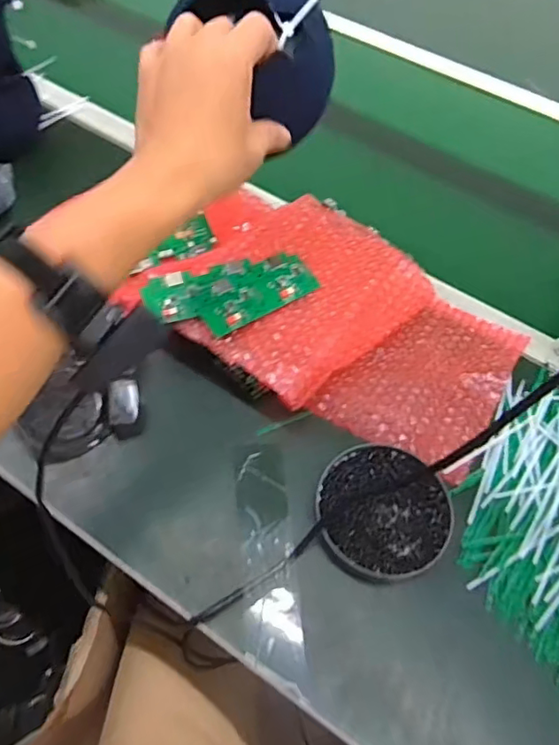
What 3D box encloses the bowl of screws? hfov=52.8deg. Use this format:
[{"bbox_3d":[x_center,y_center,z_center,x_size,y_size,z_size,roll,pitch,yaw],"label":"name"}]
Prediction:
[{"bbox_3d":[0.089,0.116,0.481,0.111,0.017,0.114,2,57,-3],"label":"bowl of screws"}]

